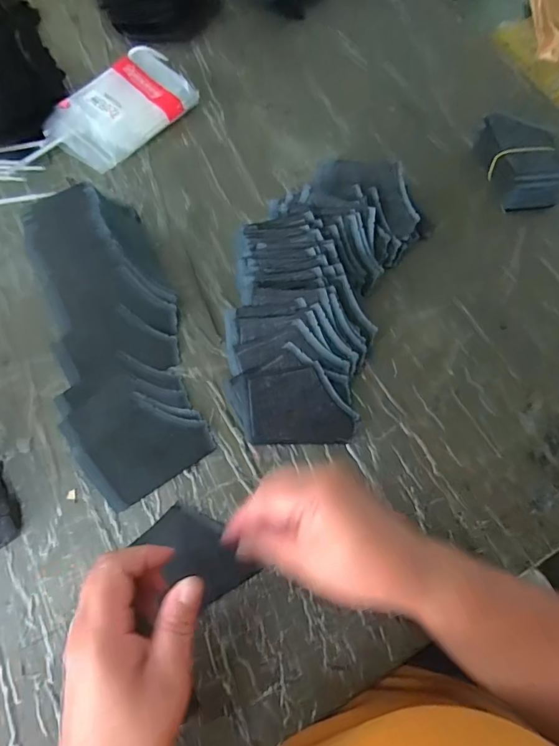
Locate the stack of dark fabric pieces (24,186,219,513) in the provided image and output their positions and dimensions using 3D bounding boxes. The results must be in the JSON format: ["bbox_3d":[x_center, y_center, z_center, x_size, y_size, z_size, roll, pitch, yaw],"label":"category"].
[{"bbox_3d":[-0.155,-0.037,0.428,0.119,0.058,0.289,-15,68,-9],"label":"stack of dark fabric pieces"}]

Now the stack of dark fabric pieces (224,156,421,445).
[{"bbox_3d":[0.034,-0.085,0.458,0.164,0.055,0.309,20,67,6],"label":"stack of dark fabric pieces"}]

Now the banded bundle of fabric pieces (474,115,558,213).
[{"bbox_3d":[0.287,-0.247,0.540,0.080,0.045,0.111,-11,67,-7],"label":"banded bundle of fabric pieces"}]

